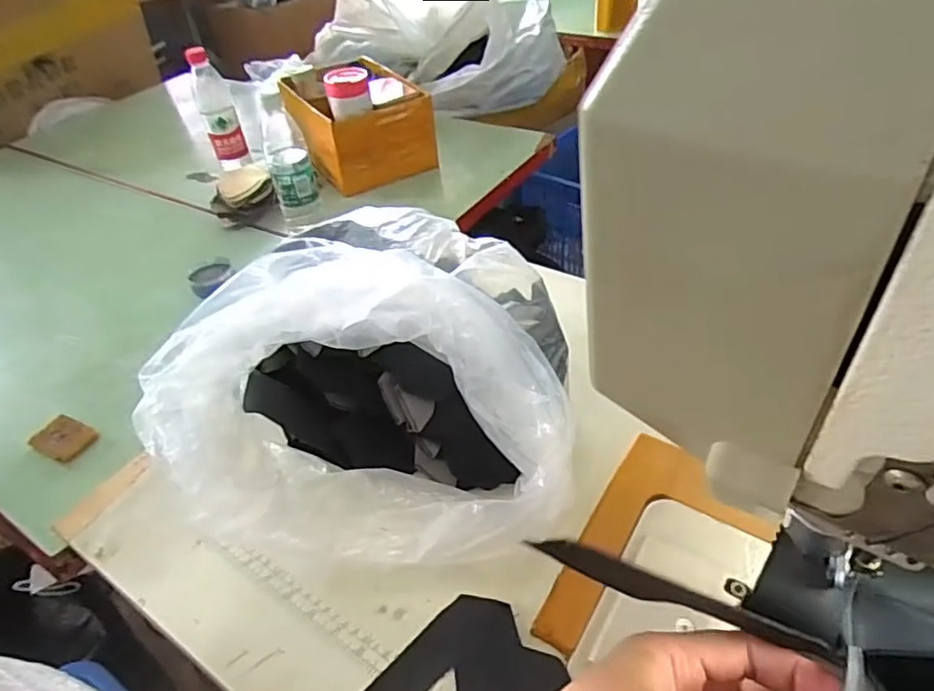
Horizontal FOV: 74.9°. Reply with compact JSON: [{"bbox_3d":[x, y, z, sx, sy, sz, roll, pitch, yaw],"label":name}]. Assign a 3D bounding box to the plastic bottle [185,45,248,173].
[{"bbox_3d":[-0.461,-0.432,1.126,0.062,0.192,0.067,-19,43,-14],"label":"plastic bottle"}]

